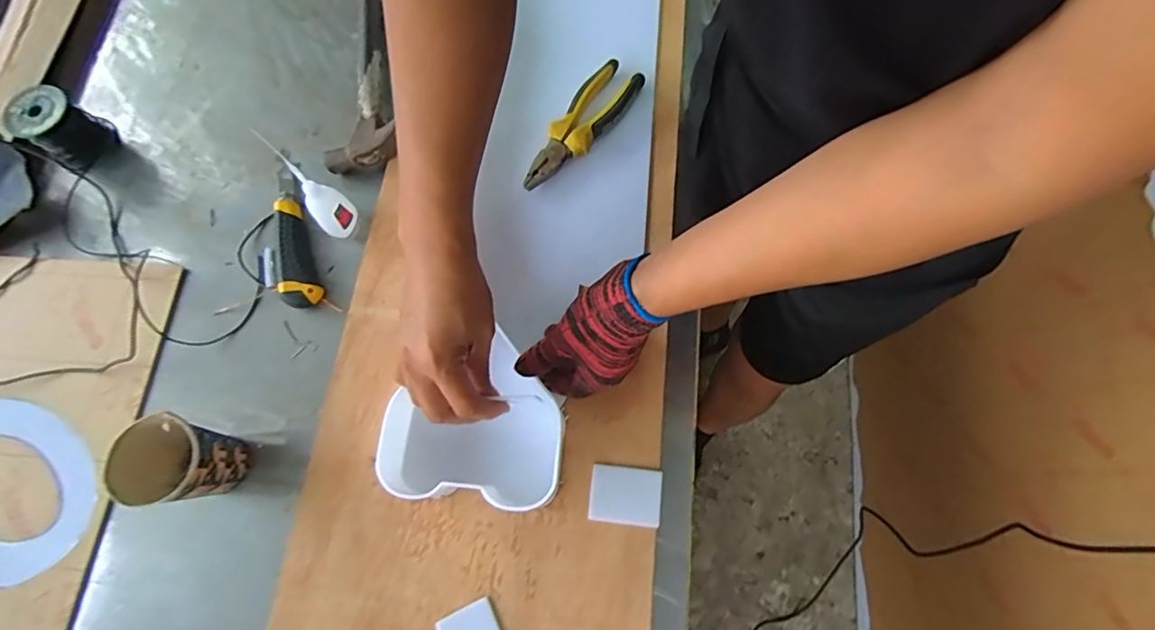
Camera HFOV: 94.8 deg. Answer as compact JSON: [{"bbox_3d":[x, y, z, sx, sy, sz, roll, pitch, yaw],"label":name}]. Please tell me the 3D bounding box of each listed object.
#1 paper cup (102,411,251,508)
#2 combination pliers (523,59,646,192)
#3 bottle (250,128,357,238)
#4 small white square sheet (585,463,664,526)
[{"bbox_3d":[-0.357,0.134,0.486,0.073,0.088,0.071,-1,70,3],"label":"paper cup"},{"bbox_3d":[0.003,-0.211,0.603,0.054,0.030,0.185,36,76,14],"label":"combination pliers"},{"bbox_3d":[-0.273,-0.130,0.549,0.040,0.142,0.031,-41,73,-11],"label":"bottle"},{"bbox_3d":[0.044,0.166,0.491,0.064,0.004,0.050,6,71,5],"label":"small white square sheet"}]

